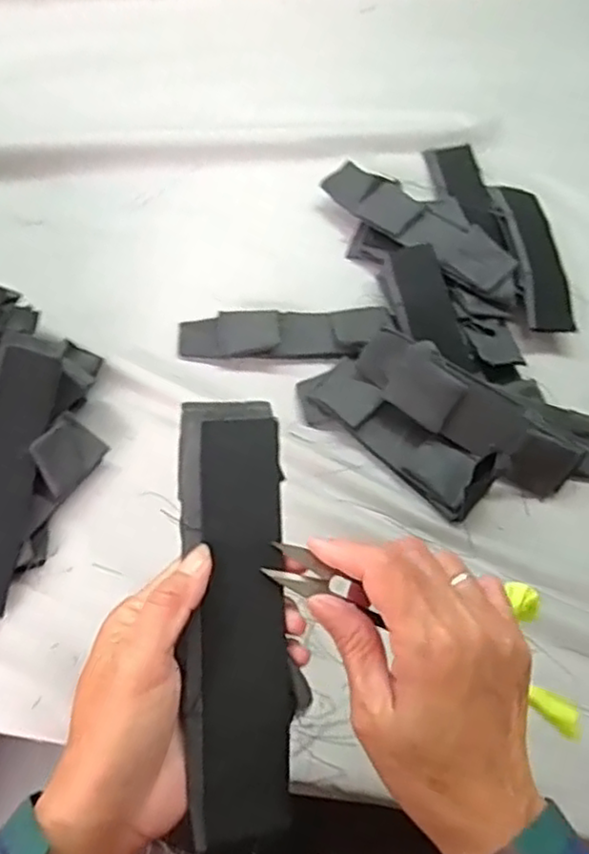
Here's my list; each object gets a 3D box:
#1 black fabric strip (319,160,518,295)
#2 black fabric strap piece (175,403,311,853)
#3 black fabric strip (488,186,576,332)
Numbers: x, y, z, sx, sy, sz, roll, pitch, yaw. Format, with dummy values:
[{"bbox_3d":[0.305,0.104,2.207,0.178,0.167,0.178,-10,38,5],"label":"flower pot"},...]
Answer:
[{"bbox_3d":[0.105,-0.180,0.616,0.196,0.029,0.051,38,66,18],"label":"black fabric strip"},{"bbox_3d":[-0.028,0.086,0.316,0.046,0.016,0.197,-2,76,-5],"label":"black fabric strap piece"},{"bbox_3d":[0.217,-0.165,0.622,0.043,0.020,0.178,0,60,-2],"label":"black fabric strip"}]

